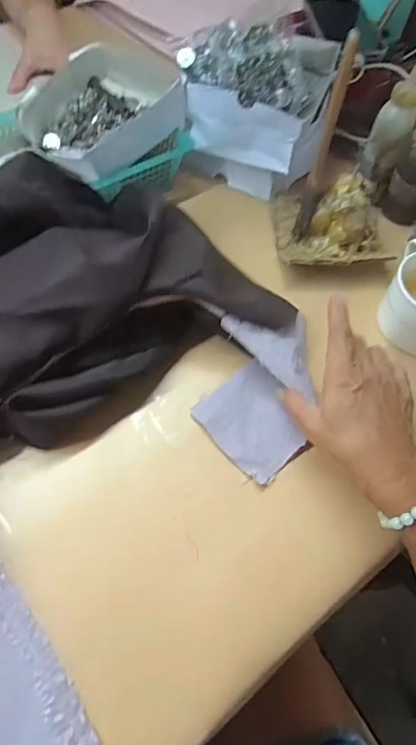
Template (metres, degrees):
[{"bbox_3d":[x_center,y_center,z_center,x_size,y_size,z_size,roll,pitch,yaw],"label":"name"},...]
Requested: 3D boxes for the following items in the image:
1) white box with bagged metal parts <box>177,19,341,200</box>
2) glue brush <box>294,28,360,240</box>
[{"bbox_3d":[0.053,-0.285,0.485,0.164,0.134,0.112,11,62,3],"label":"white box with bagged metal parts"},{"bbox_3d":[0.113,-0.217,0.419,0.016,0.176,0.018,14,35,5],"label":"glue brush"}]

